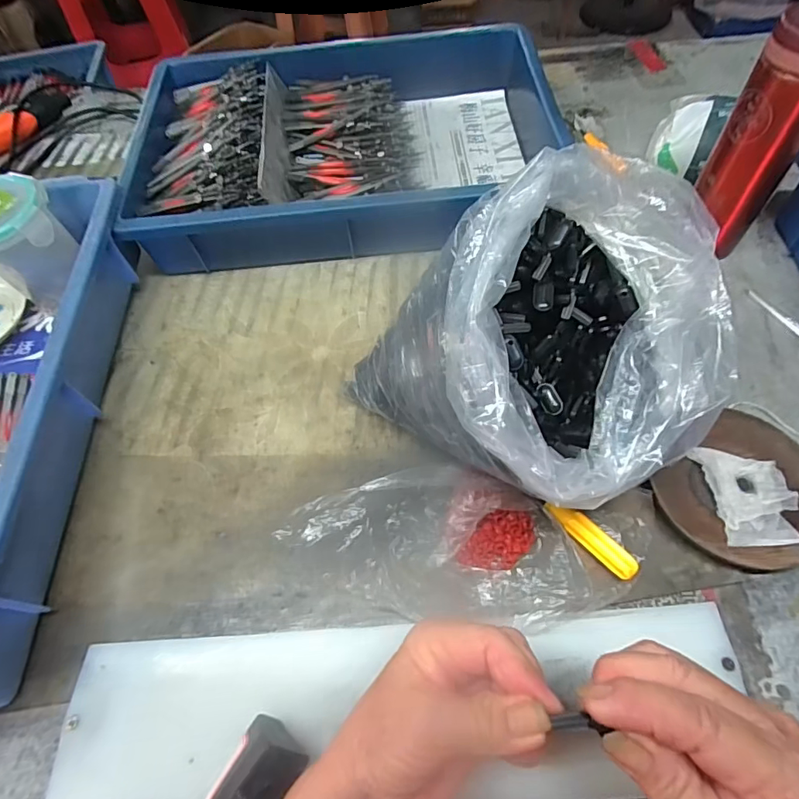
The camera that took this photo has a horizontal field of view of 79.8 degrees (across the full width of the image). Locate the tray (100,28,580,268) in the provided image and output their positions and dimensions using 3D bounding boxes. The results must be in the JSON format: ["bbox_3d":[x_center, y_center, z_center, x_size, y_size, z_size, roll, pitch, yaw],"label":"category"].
[{"bbox_3d":[-0.056,-0.278,0.525,0.422,0.092,0.287,-7,60,0],"label":"tray"}]

